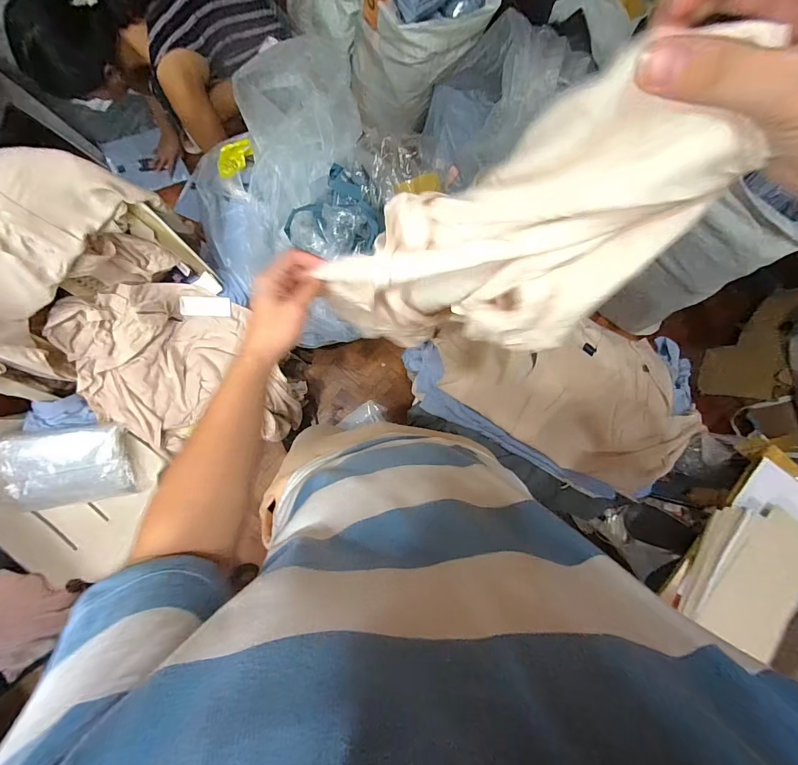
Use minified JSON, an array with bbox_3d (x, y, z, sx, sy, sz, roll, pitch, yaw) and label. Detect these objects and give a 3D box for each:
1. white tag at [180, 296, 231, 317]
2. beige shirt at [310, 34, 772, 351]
[{"bbox_3d":[-0.501,-0.197,0.978,0.116,0.008,0.052,-5,111,-35],"label":"white tag"},{"bbox_3d":[0.069,-0.095,0.296,0.104,0.298,0.123,-2,84,-43],"label":"beige shirt"}]

